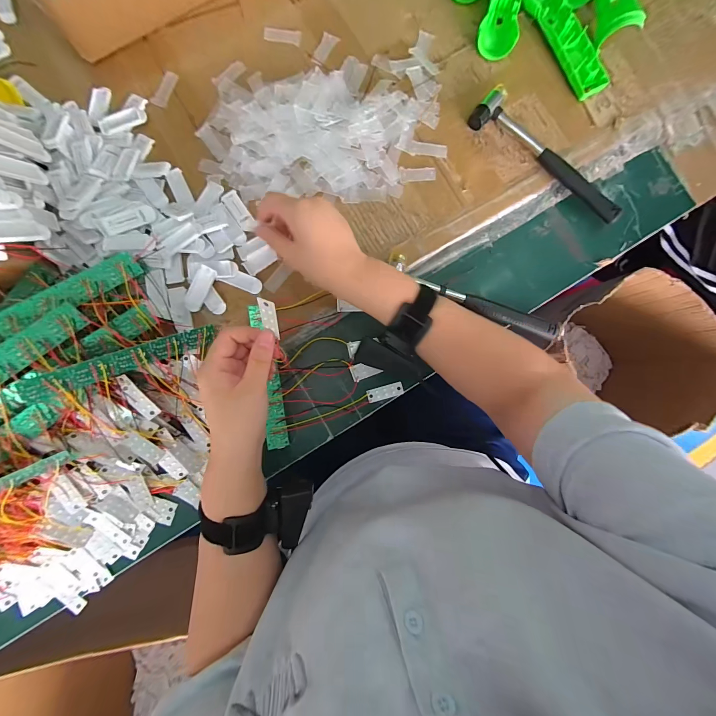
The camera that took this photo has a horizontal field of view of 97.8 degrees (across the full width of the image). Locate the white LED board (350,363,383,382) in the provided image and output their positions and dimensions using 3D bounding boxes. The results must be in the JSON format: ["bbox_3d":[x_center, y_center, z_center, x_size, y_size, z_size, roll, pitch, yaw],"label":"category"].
[{"bbox_3d":[0.010,0.016,0.400,0.038,0.005,0.021,-18,88,-5],"label":"white LED board"}]

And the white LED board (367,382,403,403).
[{"bbox_3d":[0.035,0.044,0.402,0.046,0.004,0.016,-15,88,-5],"label":"white LED board"}]

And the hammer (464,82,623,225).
[{"bbox_3d":[0.261,-0.275,0.420,0.232,0.021,0.065,36,85,-2],"label":"hammer"}]

